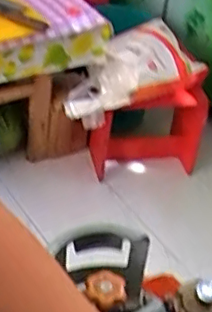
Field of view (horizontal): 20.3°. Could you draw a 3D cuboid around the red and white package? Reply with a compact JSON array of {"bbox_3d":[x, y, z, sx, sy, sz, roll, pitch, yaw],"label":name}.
[{"bbox_3d":[0.080,-0.248,1.834,0.400,0.184,0.259,-19,45,-29],"label":"red and white package"}]

